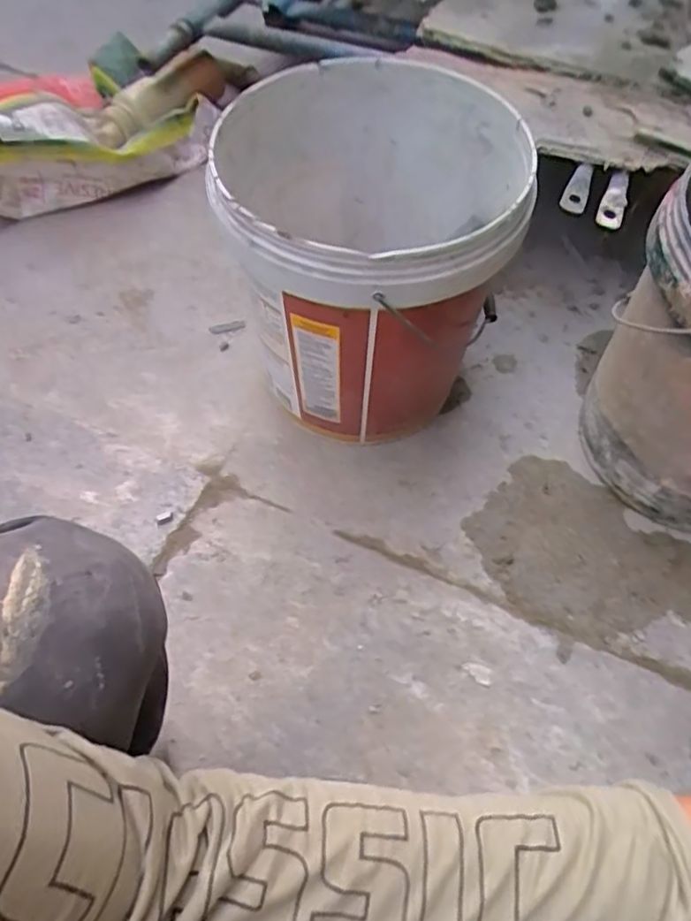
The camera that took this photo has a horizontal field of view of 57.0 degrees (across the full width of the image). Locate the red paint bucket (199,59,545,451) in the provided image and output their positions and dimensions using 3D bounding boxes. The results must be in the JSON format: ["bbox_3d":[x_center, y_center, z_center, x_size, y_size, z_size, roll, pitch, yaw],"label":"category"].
[{"bbox_3d":[0.026,-0.202,0.713,0.278,0.321,0.285,1,60,-1],"label":"red paint bucket"}]

